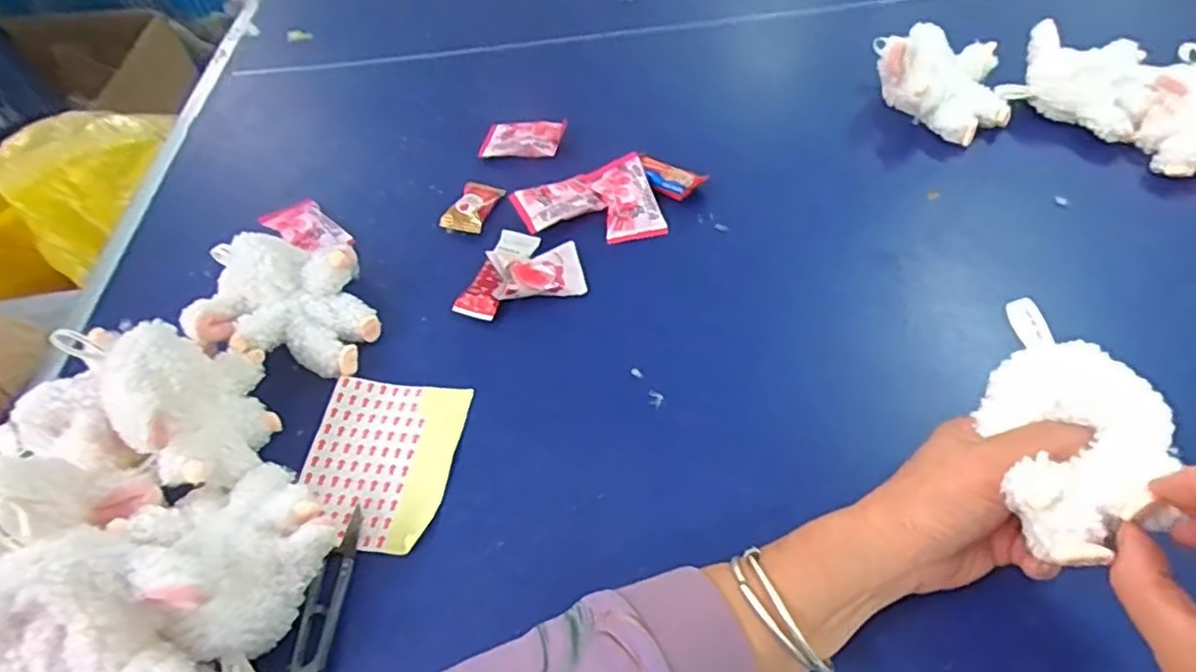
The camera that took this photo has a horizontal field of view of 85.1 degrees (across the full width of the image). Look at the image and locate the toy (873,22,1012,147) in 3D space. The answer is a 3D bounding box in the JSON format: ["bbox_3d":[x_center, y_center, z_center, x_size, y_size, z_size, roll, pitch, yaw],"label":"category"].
[{"bbox_3d":[0.316,-0.234,0.598,0.125,0.053,0.096,14,56,16],"label":"toy"}]

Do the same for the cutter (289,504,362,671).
[{"bbox_3d":[-0.161,0.154,0.390,0.018,0.009,0.101,0,54,6],"label":"cutter"}]

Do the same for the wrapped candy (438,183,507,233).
[{"bbox_3d":[-0.113,-0.121,0.589,0.037,0.017,0.068,9,55,13],"label":"wrapped candy"}]

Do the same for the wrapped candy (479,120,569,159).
[{"bbox_3d":[-0.075,-0.196,0.643,0.083,0.015,0.051,4,54,9],"label":"wrapped candy"}]

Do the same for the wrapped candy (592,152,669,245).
[{"bbox_3d":[0.024,-0.121,0.571,0.050,0.018,0.083,-16,54,-6],"label":"wrapped candy"}]

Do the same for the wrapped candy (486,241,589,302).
[{"bbox_3d":[-0.048,-0.051,0.527,0.074,0.014,0.048,-3,61,-18],"label":"wrapped candy"}]

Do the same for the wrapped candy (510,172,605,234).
[{"bbox_3d":[-0.036,-0.120,0.574,0.072,0.023,0.046,-26,55,-13],"label":"wrapped candy"}]

